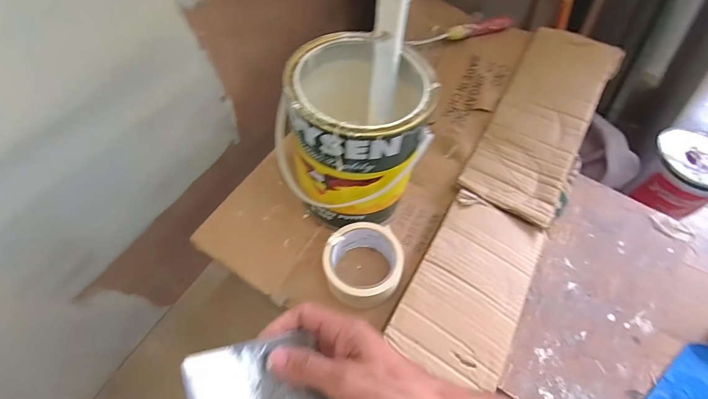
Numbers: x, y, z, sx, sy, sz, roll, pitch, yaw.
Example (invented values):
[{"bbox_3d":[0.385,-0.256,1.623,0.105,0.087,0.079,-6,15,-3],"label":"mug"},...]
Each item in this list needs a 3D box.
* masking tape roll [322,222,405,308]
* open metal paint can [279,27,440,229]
[{"bbox_3d":[0.012,0.083,0.441,0.095,0.046,0.093,0,59,0],"label":"masking tape roll"},{"bbox_3d":[-0.004,-0.075,0.447,0.178,0.193,0.160,-10,60,-6],"label":"open metal paint can"}]

